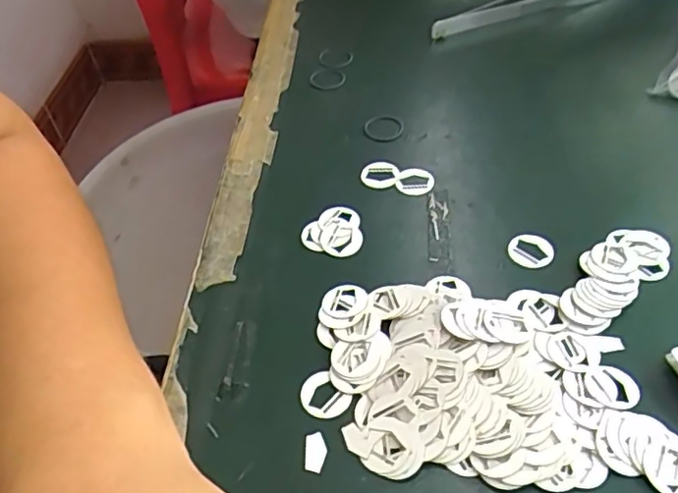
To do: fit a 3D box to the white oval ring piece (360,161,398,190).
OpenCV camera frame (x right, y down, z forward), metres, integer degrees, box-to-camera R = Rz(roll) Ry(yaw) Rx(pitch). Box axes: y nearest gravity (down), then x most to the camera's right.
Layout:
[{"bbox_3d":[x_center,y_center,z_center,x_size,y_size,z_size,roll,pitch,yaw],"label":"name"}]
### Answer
[{"bbox_3d":[0.019,-0.035,0.295,0.018,0.004,0.014,-3,47,2],"label":"white oval ring piece"}]

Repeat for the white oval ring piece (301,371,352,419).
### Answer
[{"bbox_3d":[-0.006,0.052,0.217,0.014,0.004,0.018,-35,54,-24],"label":"white oval ring piece"}]

